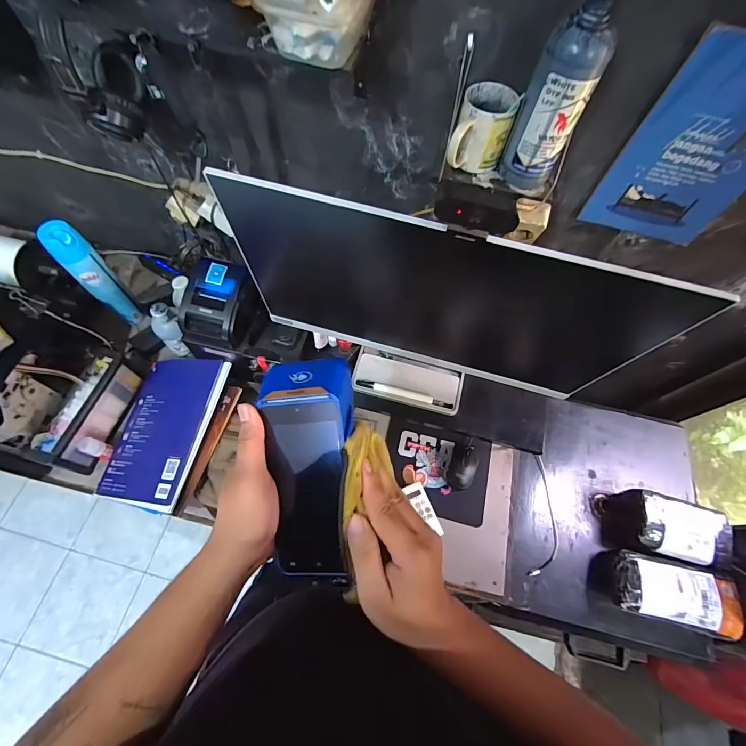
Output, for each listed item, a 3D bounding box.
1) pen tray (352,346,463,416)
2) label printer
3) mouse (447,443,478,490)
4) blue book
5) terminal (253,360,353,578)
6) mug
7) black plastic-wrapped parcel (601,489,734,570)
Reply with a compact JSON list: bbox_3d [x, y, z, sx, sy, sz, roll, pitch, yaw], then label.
[{"bbox_3d":[0.071,0.011,0.752,0.214,0.028,0.103,15,65,4],"label":"pen tray"},{"bbox_3d":[-0.299,-0.131,0.730,0.119,0.111,0.148,10,64,1],"label":"label printer"},{"bbox_3d":[0.198,0.199,0.804,0.055,0.030,0.103,20,65,6],"label":"mouse"},{"bbox_3d":[-0.432,0.113,0.766,0.217,0.020,0.301,1,66,20],"label":"blue book"},{"bbox_3d":[-0.060,0.086,0.333,0.079,0.065,0.189,1,97,-3],"label":"terminal"},{"bbox_3d":[0.170,-0.377,0.585,0.083,0.089,0.111,17,65,4],"label":"mug"},{"bbox_3d":[0.641,0.342,0.823,0.213,0.107,0.130,12,64,2],"label":"black plastic-wrapped parcel"}]

